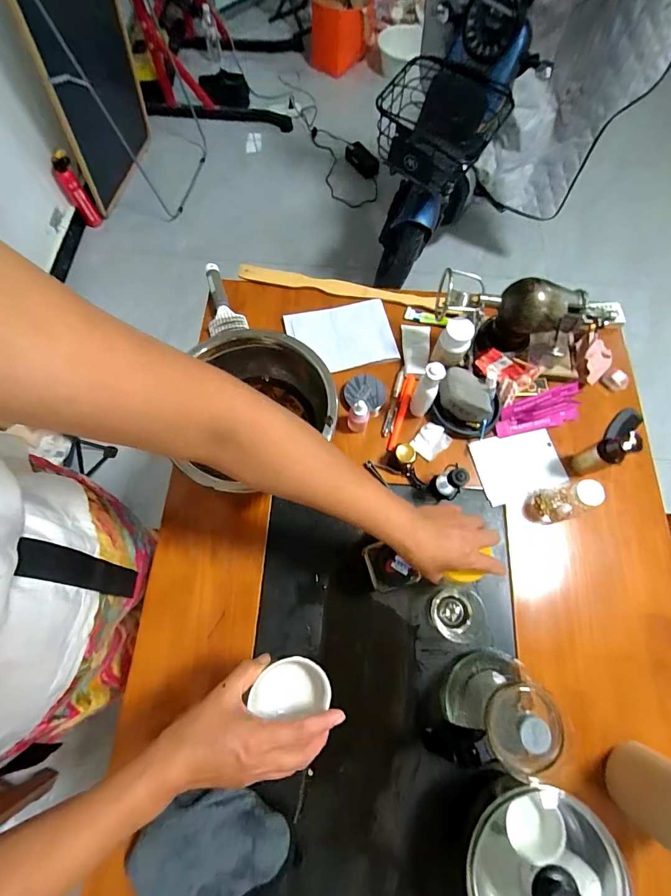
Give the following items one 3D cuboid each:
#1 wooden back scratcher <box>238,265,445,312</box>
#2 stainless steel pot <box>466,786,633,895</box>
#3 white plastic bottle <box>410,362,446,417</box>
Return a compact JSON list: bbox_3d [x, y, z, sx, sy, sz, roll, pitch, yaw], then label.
[{"bbox_3d":[0.008,-0.311,0.742,0.396,0.014,0.030,11,70,3],"label":"wooden back scratcher"},{"bbox_3d":[0.218,0.457,0.424,0.159,0.128,0.154,0,70,-1],"label":"stainless steel pot"},{"bbox_3d":[0.144,-0.089,0.612,0.032,0.123,0.029,27,72,9],"label":"white plastic bottle"}]

